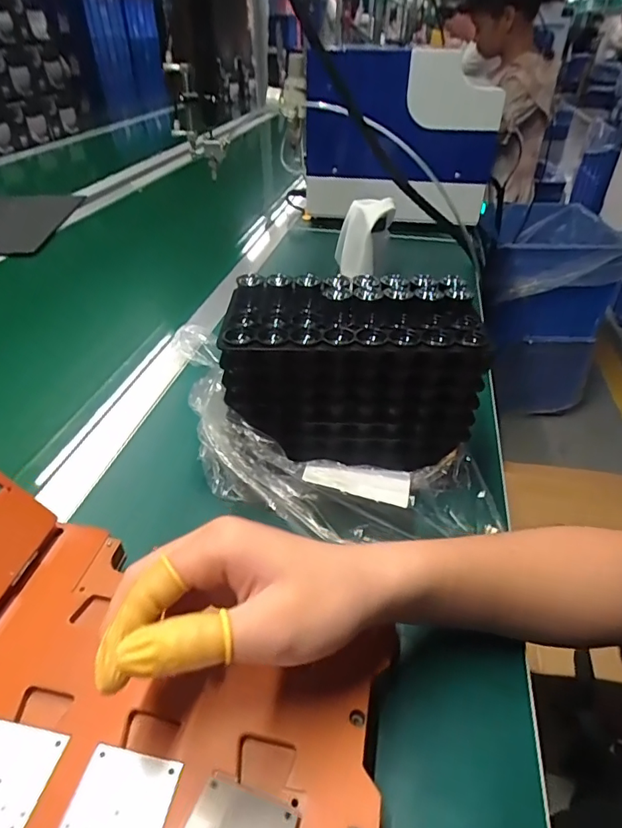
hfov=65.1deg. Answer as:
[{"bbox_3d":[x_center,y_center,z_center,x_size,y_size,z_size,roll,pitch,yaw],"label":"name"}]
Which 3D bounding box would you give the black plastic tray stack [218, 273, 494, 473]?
[{"bbox_3d":[0.033,-0.034,0.395,0.188,0.128,0.088,3,39,4],"label":"black plastic tray stack"}]

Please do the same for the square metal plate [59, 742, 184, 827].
[{"bbox_3d":[-0.088,0.181,0.220,0.044,0.004,0.047,7,39,8],"label":"square metal plate"}]

